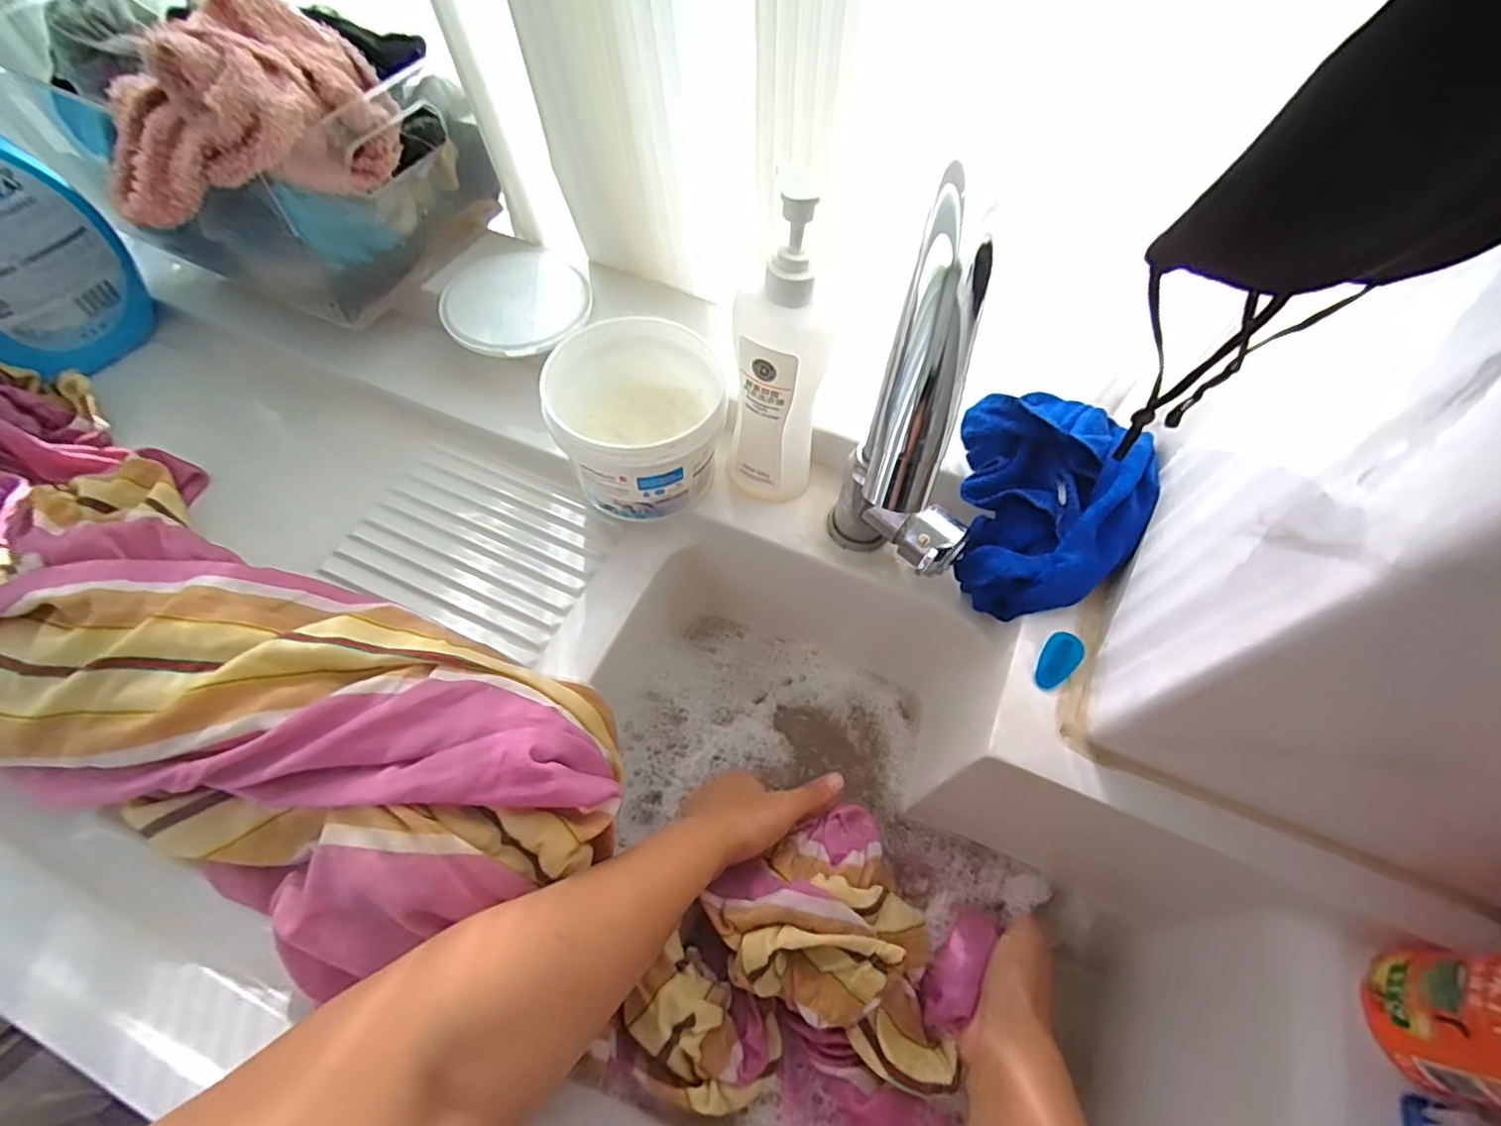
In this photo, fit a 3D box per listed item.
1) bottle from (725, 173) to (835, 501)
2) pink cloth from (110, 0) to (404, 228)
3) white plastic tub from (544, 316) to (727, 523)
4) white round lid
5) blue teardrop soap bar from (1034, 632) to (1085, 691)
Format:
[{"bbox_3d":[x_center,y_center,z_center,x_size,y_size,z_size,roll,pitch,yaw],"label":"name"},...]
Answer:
[{"bbox_3d":[0.017,-0.119,0.414,0.061,0.212,0.046,4,63,0],"label":"bottle"},{"bbox_3d":[-0.327,-0.292,0.424,0.162,0.096,0.136,-21,66,-13],"label":"pink cloth"},{"bbox_3d":[-0.081,-0.096,0.480,0.111,0.106,0.113,1,63,-2],"label":"white plastic tub"},{"bbox_3d":[-0.200,-0.228,0.552,0.118,0.013,0.140,-10,64,-8],"label":"white round lid"},{"bbox_3d":[0.192,0.061,0.404,0.021,0.009,0.038,35,67,14],"label":"blue teardrop soap bar"}]

